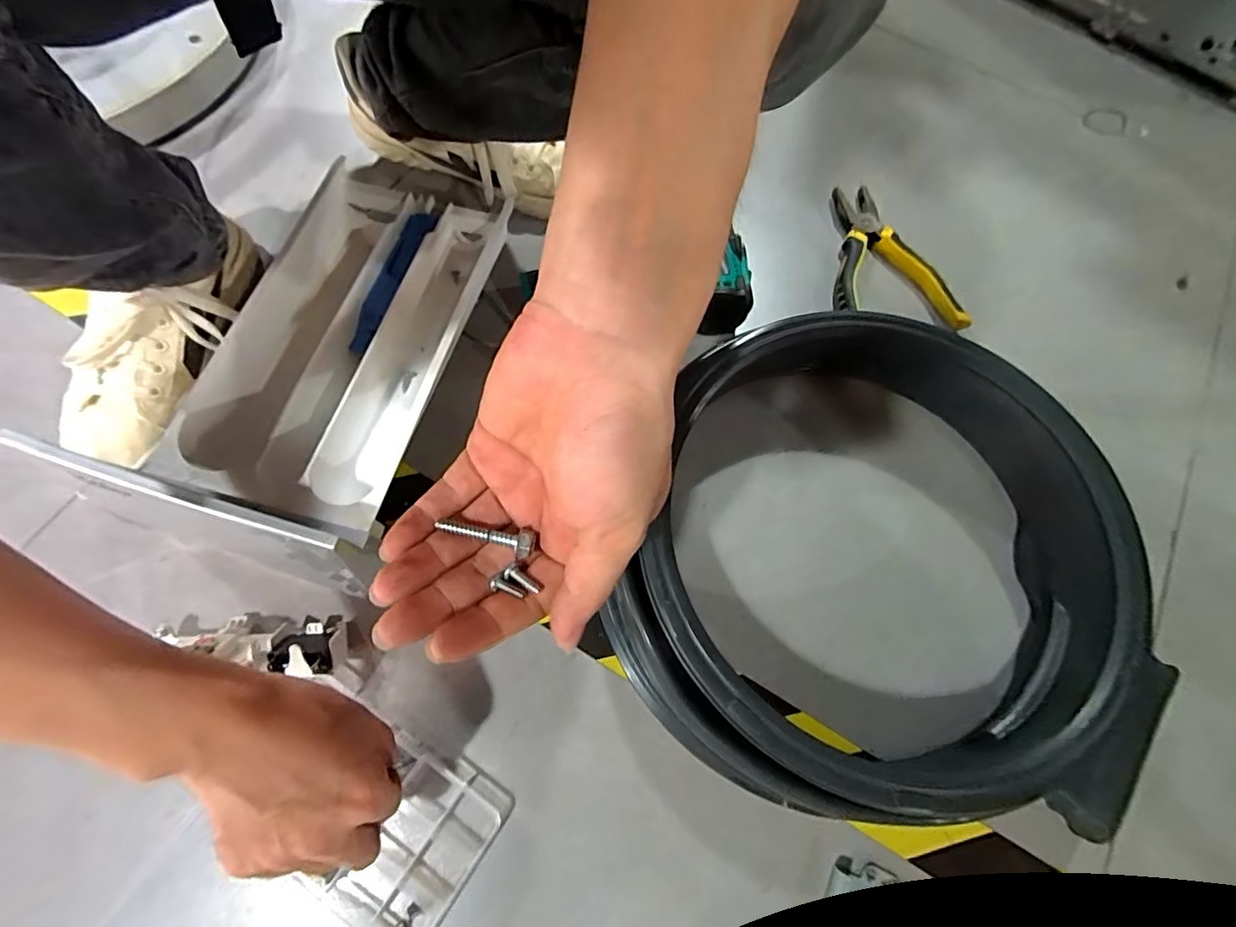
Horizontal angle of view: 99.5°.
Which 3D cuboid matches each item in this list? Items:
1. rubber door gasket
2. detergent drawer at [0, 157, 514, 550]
[{"bbox_3d":[0.170,0.061,0.384,0.364,0.094,0.341,1,69,-2],"label":"rubber door gasket"},{"bbox_3d":[-0.202,-0.094,0.385,0.156,0.103,0.295,16,70,2],"label":"detergent drawer"}]

